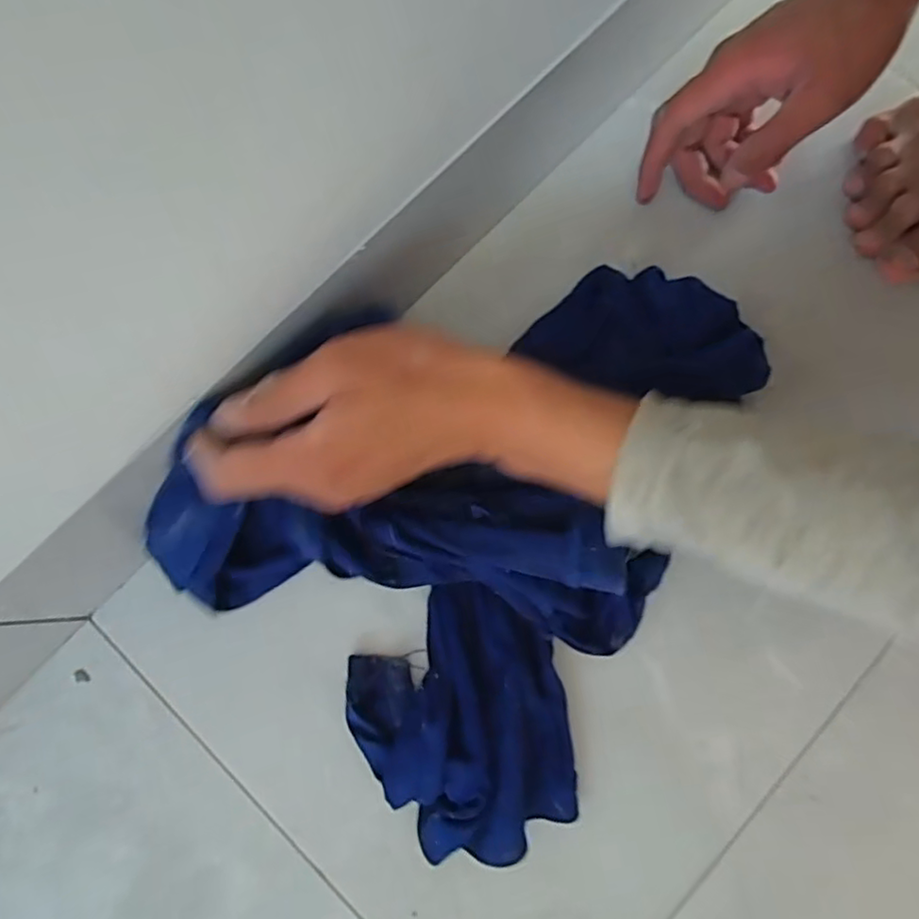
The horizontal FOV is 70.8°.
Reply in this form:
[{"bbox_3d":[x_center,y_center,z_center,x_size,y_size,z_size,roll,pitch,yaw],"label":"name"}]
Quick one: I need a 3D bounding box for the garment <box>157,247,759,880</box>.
[{"bbox_3d":[0.018,0.009,0.335,0.267,0.074,0.305,43,82,8],"label":"garment"}]

